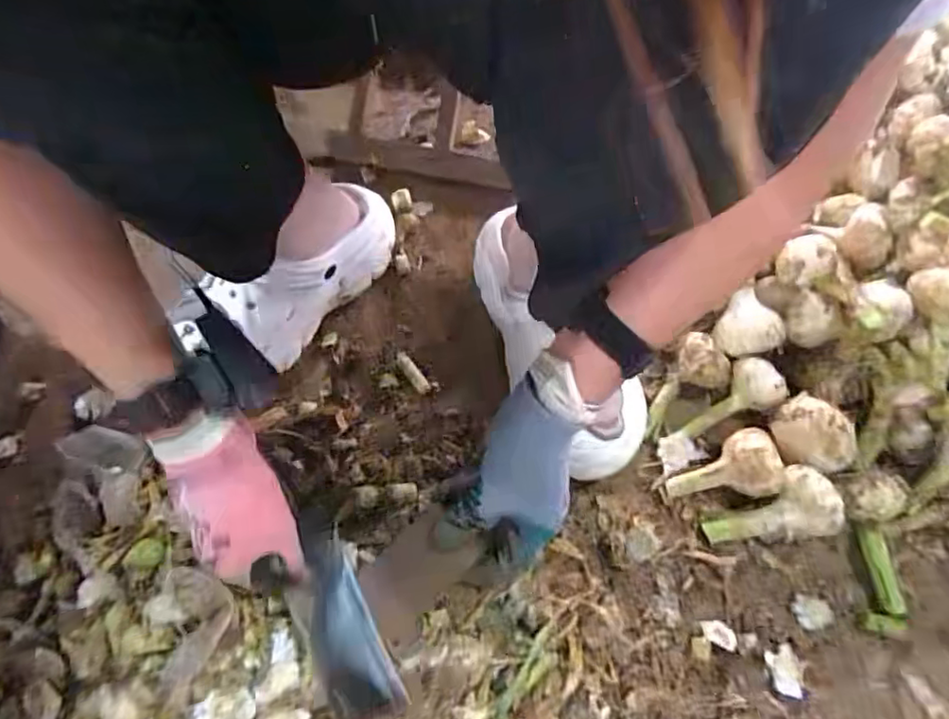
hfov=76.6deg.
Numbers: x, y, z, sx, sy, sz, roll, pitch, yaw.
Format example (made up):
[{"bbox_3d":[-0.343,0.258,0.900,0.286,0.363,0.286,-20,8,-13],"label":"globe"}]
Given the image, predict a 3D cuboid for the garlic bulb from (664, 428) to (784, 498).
[{"bbox_3d":[0.215,0.099,0.509,0.082,0.050,0.052,-24,67,-14],"label":"garlic bulb"}]

